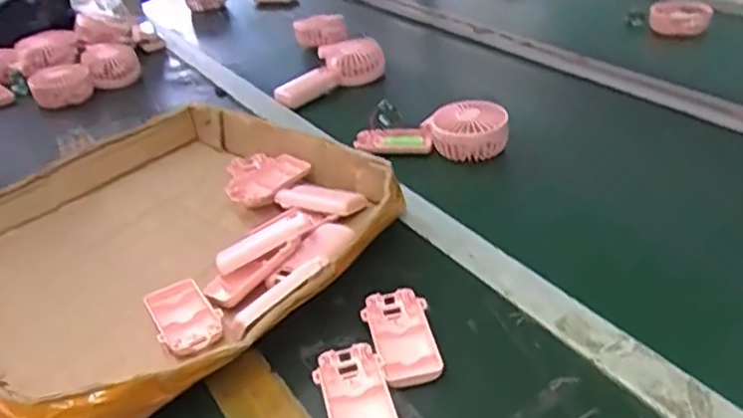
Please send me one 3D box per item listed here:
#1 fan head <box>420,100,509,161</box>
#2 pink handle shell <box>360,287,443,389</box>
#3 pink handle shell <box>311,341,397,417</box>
[{"bbox_3d":[0.114,-0.090,0.796,0.079,0.057,0.089,-17,34,-17],"label":"fan head"},{"bbox_3d":[0.024,0.099,0.525,0.050,0.017,0.094,-12,33,-9],"label":"pink handle shell"},{"bbox_3d":[-0.011,0.135,0.476,0.048,0.016,0.093,-14,33,-12],"label":"pink handle shell"}]

